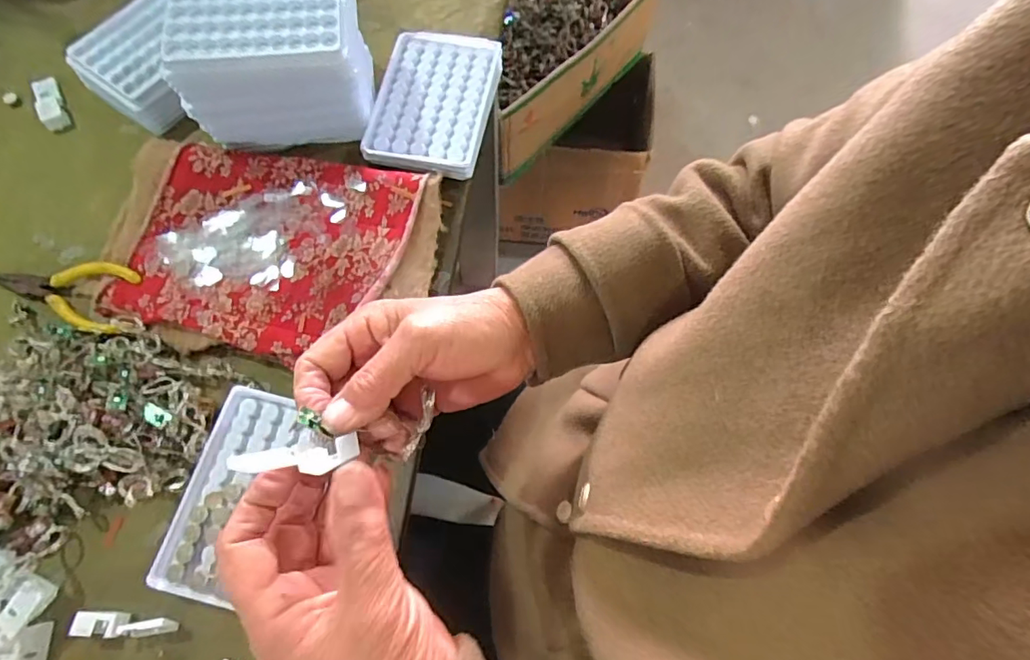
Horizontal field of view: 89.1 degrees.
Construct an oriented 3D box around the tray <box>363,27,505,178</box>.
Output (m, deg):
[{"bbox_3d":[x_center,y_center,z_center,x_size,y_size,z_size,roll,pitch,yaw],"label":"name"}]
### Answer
[{"bbox_3d":[-0.069,-0.195,0.441,0.094,0.015,0.126,11,70,1],"label":"tray"}]

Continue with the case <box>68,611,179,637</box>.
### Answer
[{"bbox_3d":[-0.235,0.178,0.315,0.052,0.017,0.013,4,70,-1],"label":"case"}]

